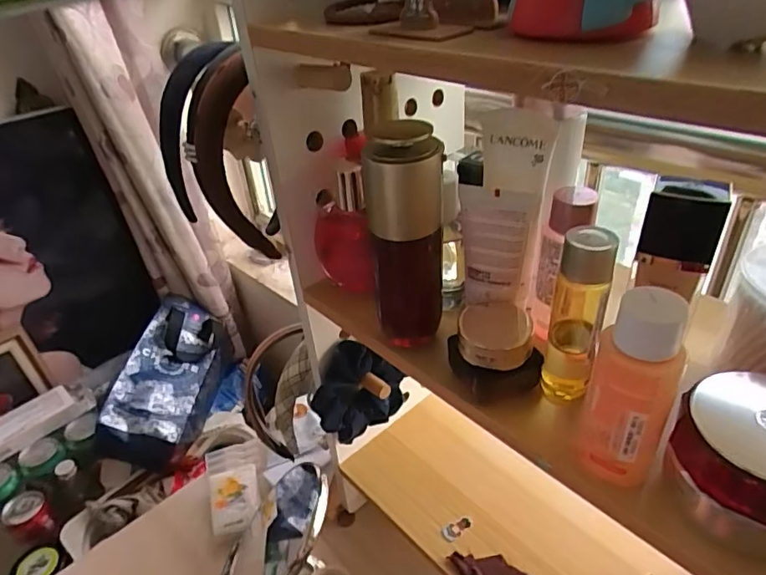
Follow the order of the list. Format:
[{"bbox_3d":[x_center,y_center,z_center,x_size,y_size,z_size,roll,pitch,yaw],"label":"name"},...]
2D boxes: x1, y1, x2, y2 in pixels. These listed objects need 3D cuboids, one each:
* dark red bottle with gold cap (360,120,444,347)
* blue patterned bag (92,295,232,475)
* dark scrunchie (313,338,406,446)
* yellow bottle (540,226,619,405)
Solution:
[{"bbox_3d":[0.014,-0.027,0.329,0.046,0.147,0.042,-4,35,2],"label":"dark red bottle with gold cap"},{"bbox_3d":[-0.355,0.153,0.890,0.119,0.130,0.290,-1,36,6],"label":"blue patterned bag"},{"bbox_3d":[-0.023,0.099,0.488,0.090,0.094,0.032,-24,40,-25],"label":"dark scrunchie"},{"bbox_3d":[0.110,0.016,0.295,0.027,0.108,0.027,10,38,20],"label":"yellow bottle"}]

